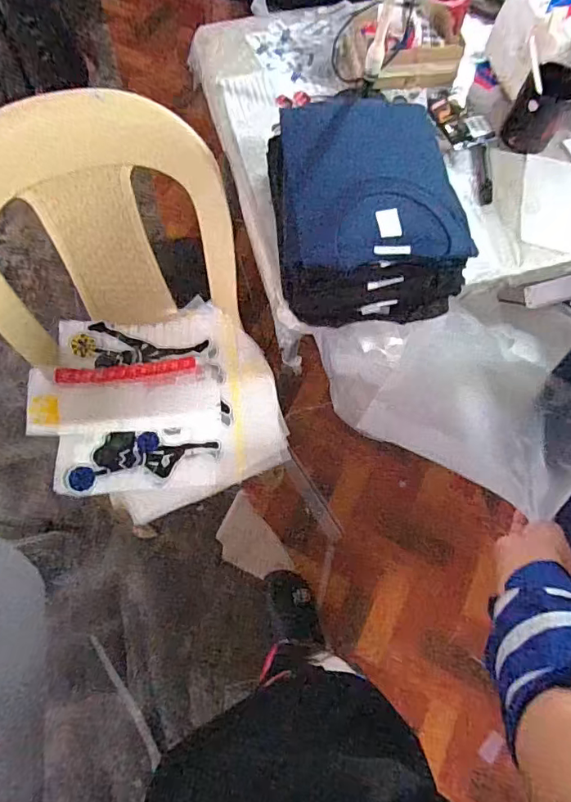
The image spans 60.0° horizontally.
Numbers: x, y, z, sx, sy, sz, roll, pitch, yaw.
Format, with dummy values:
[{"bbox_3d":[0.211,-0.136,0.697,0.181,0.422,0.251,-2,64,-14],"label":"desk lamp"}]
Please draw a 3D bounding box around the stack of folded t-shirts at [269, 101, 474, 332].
[{"bbox_3d":[0.105,-0.276,0.682,0.240,0.113,0.317,-7,71,-4],"label":"stack of folded t-shirts"}]

